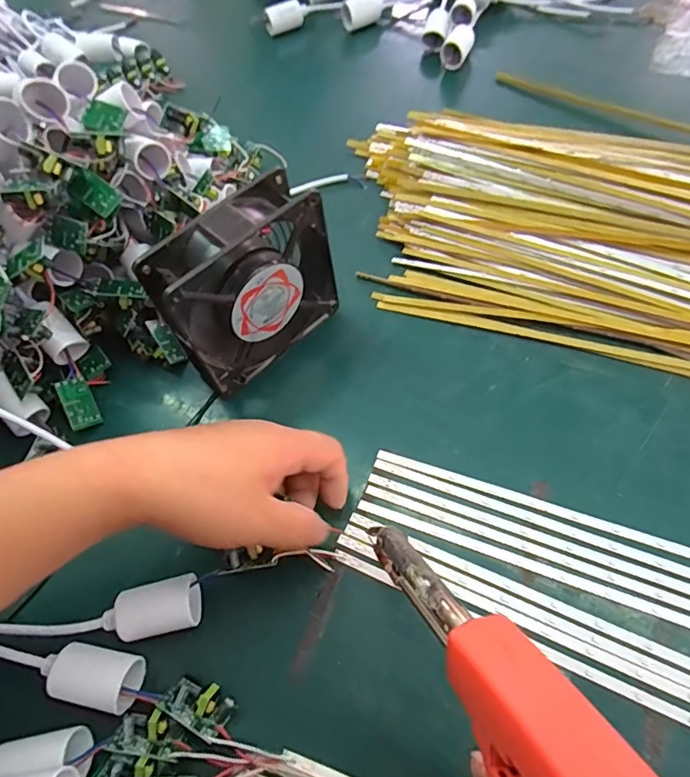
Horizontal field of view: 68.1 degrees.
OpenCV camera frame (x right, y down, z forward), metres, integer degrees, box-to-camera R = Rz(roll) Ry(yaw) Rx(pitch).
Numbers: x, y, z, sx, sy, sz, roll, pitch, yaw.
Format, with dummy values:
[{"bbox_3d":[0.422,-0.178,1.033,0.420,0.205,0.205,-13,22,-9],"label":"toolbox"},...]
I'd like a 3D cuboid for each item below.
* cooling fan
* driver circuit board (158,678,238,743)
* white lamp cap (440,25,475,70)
[{"bbox_3d":[-0.066,-0.069,0.357,0.123,0.121,0.041,-42,64,-17],"label":"cooling fan"},{"bbox_3d":[-0.079,0.171,0.278,0.034,0.017,0.022,22,65,18],"label":"driver circuit board"},{"bbox_3d":[0.127,-0.385,0.578,0.030,0.027,0.049,12,62,13],"label":"white lamp cap"}]

